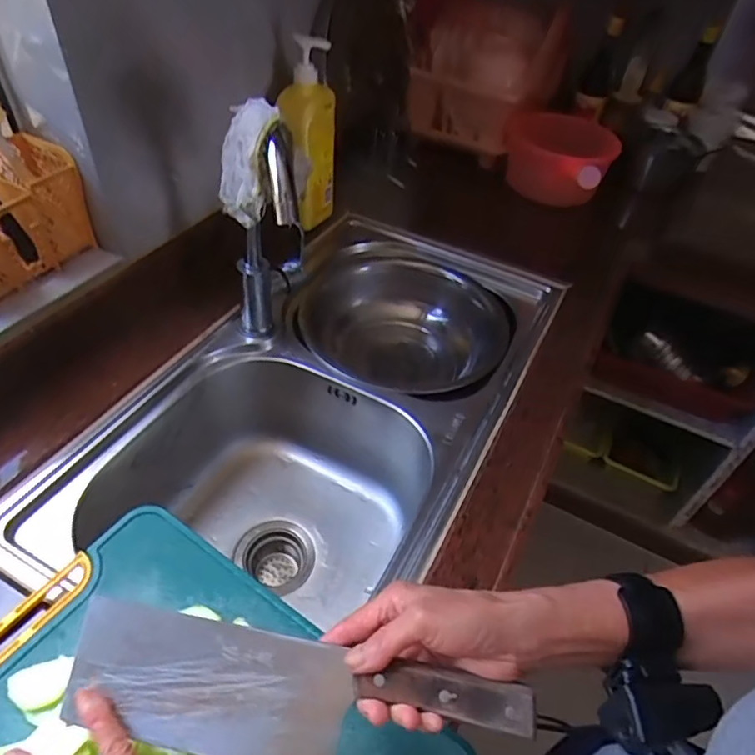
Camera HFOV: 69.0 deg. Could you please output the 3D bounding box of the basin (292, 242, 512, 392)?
[{"bbox_3d":[0.044,-0.071,0.912,0.302,0.123,0.328,3,45,-3],"label":"basin"}]

